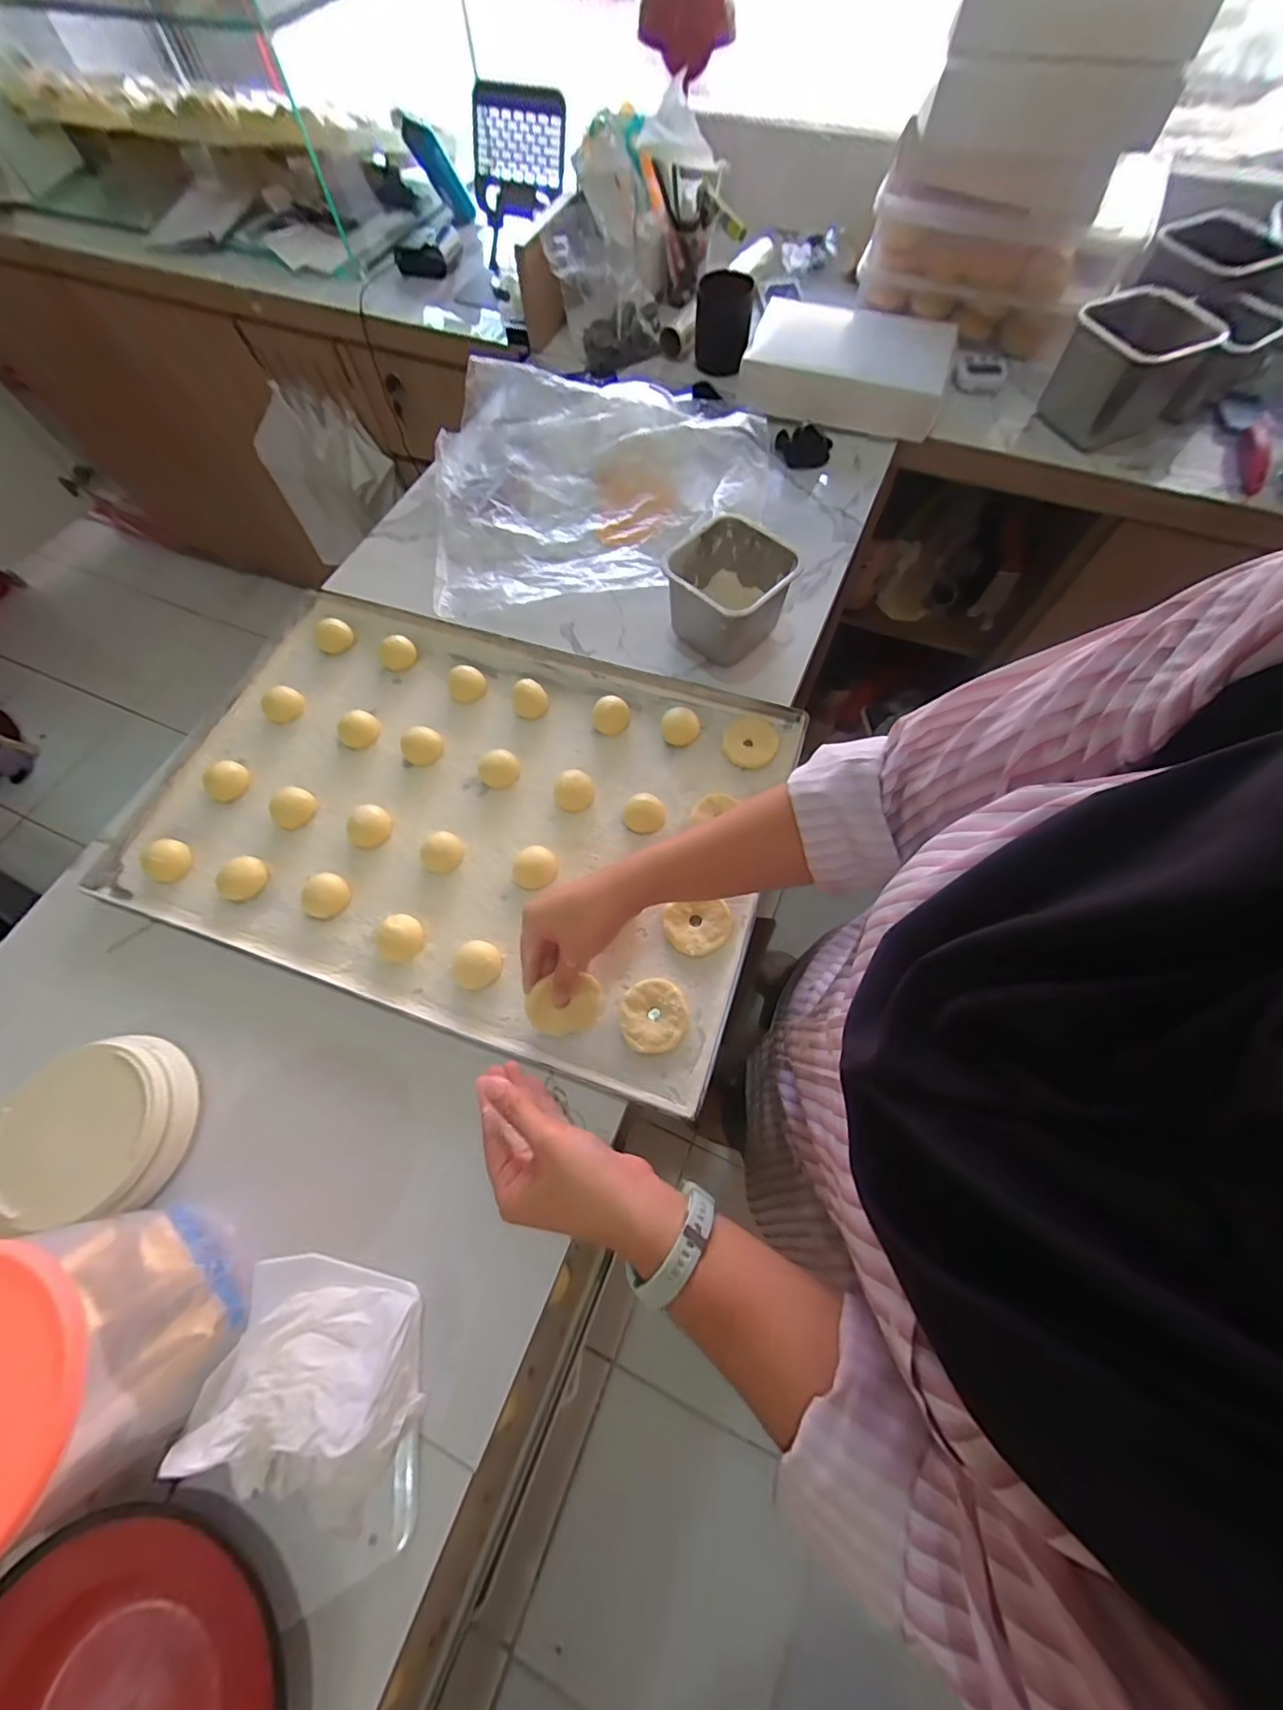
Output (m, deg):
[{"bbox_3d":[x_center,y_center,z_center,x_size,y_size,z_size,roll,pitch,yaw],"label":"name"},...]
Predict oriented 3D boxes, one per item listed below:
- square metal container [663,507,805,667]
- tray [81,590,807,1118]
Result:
[{"bbox_3d":[0.096,-0.286,0.595,0.123,0.094,0.115,-41,71,-15],"label":"square metal container"},{"bbox_3d":[-0.183,-0.057,0.548,0.609,0.024,0.410,16,68,8],"label":"tray"}]

